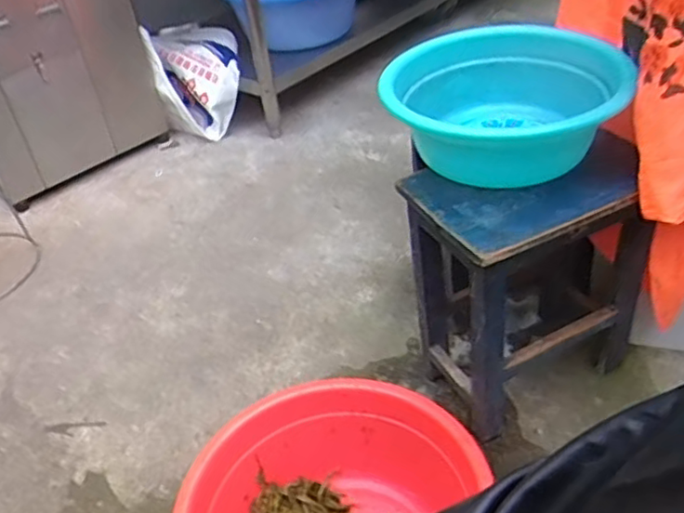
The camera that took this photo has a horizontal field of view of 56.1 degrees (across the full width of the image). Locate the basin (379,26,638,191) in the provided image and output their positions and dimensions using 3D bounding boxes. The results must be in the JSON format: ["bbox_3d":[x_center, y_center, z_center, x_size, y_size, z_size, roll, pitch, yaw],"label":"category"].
[{"bbox_3d":[0.232,-0.225,0.958,0.331,0.136,0.338,-3,38,3],"label":"basin"}]

